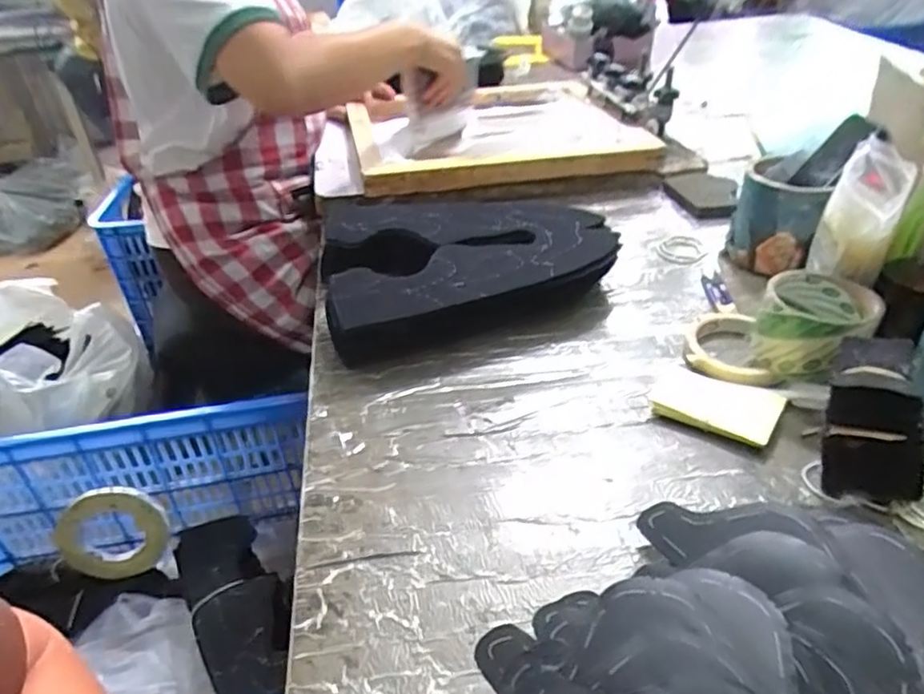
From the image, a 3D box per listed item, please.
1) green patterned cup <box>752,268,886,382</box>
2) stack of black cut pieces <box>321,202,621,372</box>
[{"bbox_3d":[0.302,-0.014,0.542,0.081,0.076,0.090,22,44,31],"label":"green patterned cup"},{"bbox_3d":[0.002,-0.093,0.690,0.305,0.070,0.235,-12,37,-11],"label":"stack of black cut pieces"}]

